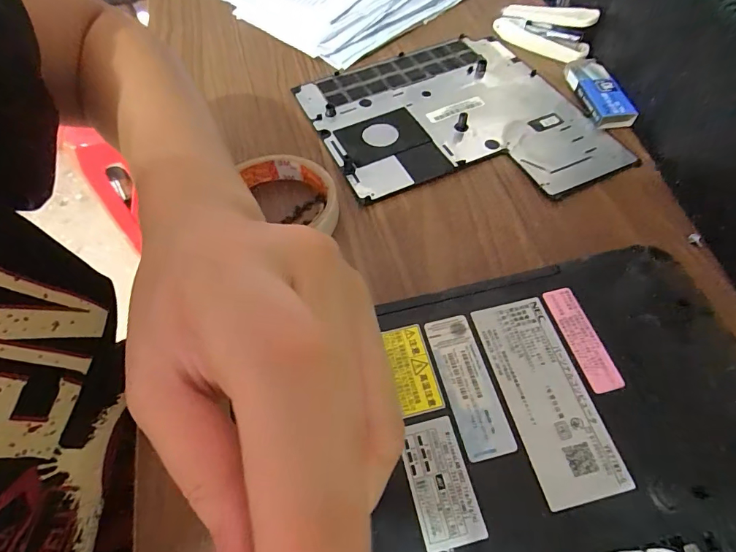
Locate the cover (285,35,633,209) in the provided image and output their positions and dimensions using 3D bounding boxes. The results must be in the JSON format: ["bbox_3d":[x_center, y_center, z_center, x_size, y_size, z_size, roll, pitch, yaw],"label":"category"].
[{"bbox_3d":[0.069,-0.133,0.356,0.207,0.016,0.212,-23,60,-10],"label":"cover"}]

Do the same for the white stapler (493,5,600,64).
[{"bbox_3d":[0.169,-0.239,0.395,0.088,0.040,0.020,33,63,23],"label":"white stapler"}]

